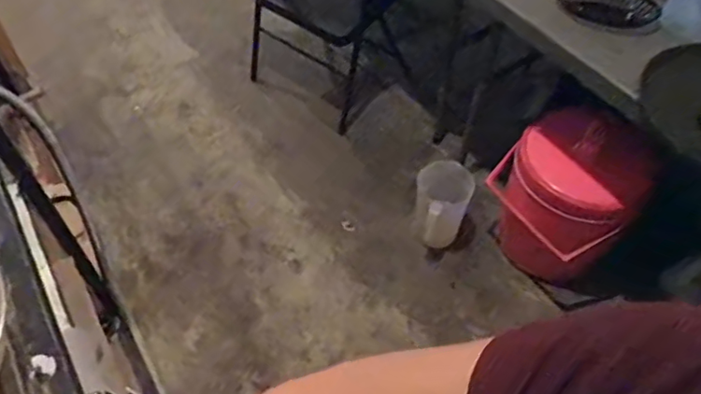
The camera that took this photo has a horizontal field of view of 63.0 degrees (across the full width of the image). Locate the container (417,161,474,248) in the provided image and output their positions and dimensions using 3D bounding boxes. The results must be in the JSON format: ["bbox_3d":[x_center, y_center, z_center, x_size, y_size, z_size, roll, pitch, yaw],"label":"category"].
[{"bbox_3d":[0.264,0.014,1.666,0.149,0.237,0.167,16,54,11],"label":"container"}]

